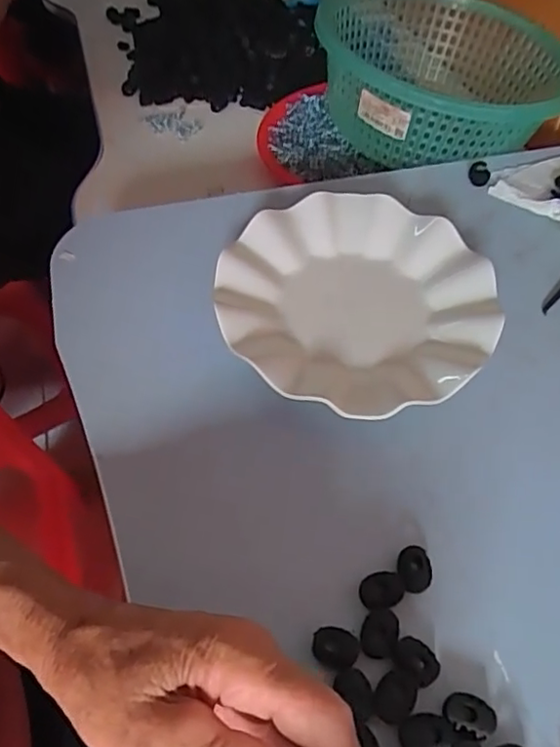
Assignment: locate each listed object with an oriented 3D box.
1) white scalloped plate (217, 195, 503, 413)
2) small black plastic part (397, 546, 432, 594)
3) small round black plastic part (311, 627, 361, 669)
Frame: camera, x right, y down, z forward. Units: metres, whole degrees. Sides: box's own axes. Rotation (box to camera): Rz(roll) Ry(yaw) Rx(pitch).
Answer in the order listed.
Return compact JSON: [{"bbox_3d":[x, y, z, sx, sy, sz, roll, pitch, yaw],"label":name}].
[{"bbox_3d":[0.051,-0.051,0.399,0.174,0.033,0.185,0,52,0],"label":"white scalloped plate"},{"bbox_3d":[0.068,0.100,0.305,0.017,0.007,0.021,7,53,6],"label":"small black plastic part"},{"bbox_3d":[0.026,0.129,0.283,0.021,0.004,0.017,8,53,7],"label":"small round black plastic part"}]

